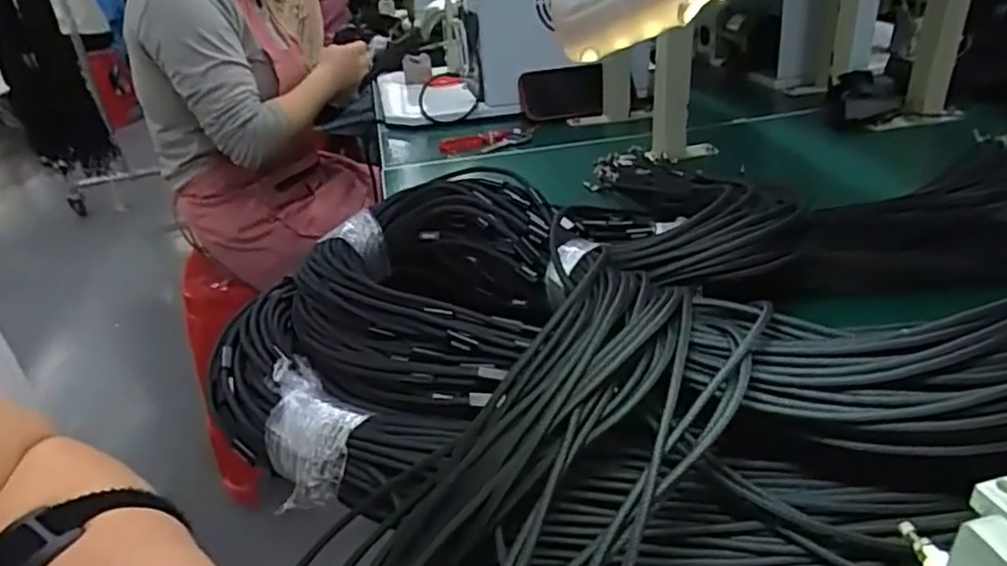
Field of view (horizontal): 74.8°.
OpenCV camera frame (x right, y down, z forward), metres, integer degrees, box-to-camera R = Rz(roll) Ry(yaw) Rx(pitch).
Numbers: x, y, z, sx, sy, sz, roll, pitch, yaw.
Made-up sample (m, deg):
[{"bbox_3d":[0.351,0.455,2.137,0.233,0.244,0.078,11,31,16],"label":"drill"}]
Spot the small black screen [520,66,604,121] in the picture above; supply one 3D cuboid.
[{"bbox_3d":[0.082,-0.271,0.940,0.119,0.072,0.021,2,2,19],"label":"small black screen"}]

